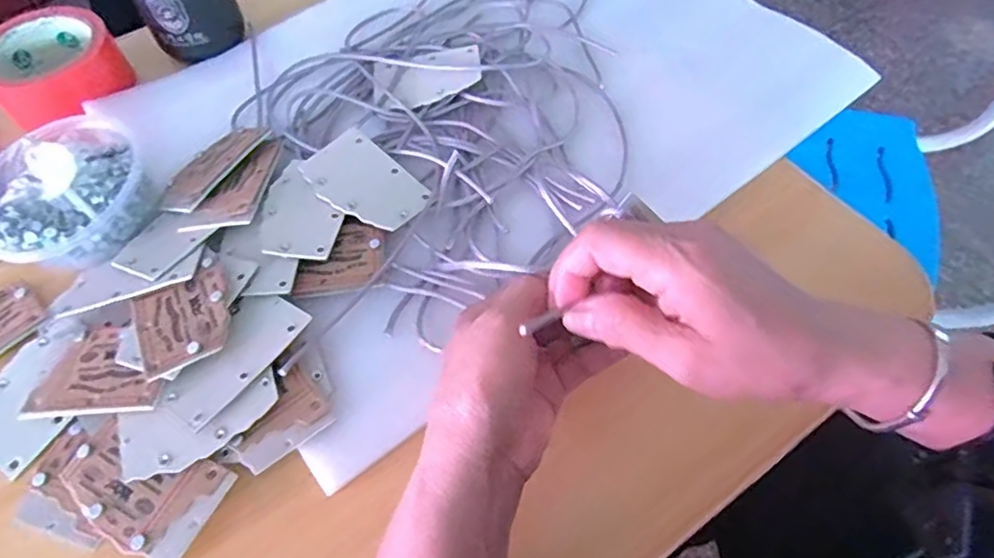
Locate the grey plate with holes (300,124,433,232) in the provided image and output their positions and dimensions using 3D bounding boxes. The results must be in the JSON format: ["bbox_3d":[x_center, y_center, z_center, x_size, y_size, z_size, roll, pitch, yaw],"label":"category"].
[{"bbox_3d":[-0.090,-0.066,0.409,0.084,0.004,0.055,41,62,15],"label":"grey plate with holes"}]

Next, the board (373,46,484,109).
[{"bbox_3d":[-0.054,-0.160,0.468,0.082,0.004,0.059,-9,58,2],"label":"board"}]

